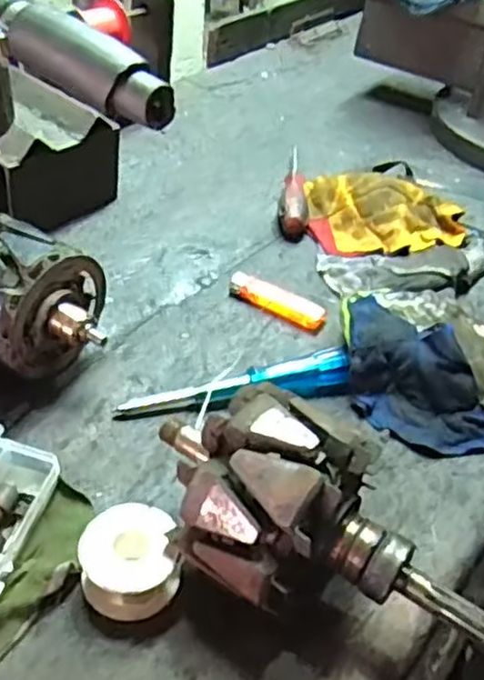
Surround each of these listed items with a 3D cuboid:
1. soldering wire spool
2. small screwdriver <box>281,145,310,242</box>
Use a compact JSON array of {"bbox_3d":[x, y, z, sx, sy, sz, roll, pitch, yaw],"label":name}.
[{"bbox_3d":[-0.061,0.119,0.394,0.050,0.031,0.049,-8,43,-16],"label":"soldering wire spool"},{"bbox_3d":[0.054,-0.151,0.710,0.025,0.027,0.150,8,41,1],"label":"small screwdriver"}]

